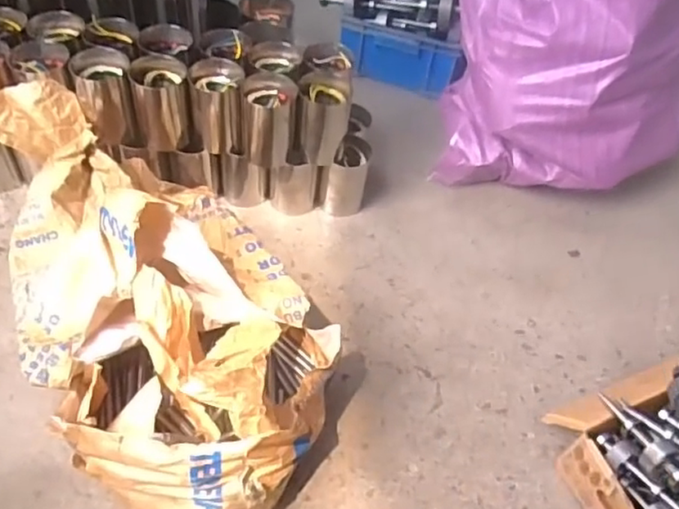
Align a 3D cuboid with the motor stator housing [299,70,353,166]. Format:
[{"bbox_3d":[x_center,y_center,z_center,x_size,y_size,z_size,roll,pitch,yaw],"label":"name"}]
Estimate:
[{"bbox_3d":[-0.026,-0.237,1.069,0.089,0.127,0.090,1,52,-5],"label":"motor stator housing"}]

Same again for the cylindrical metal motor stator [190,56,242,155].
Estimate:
[{"bbox_3d":[-0.207,-0.254,1.058,0.088,0.129,0.098,-5,52,-10],"label":"cylindrical metal motor stator"}]

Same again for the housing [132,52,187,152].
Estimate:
[{"bbox_3d":[-0.307,-0.257,1.045,0.106,0.133,0.086,-9,53,-13],"label":"housing"}]

